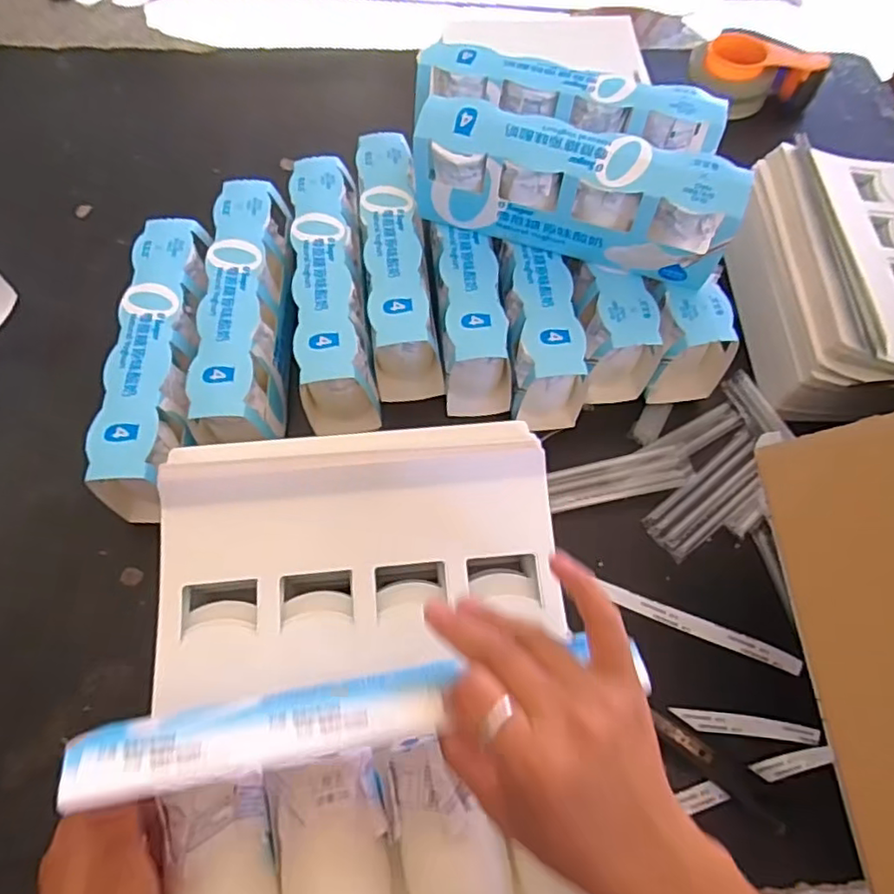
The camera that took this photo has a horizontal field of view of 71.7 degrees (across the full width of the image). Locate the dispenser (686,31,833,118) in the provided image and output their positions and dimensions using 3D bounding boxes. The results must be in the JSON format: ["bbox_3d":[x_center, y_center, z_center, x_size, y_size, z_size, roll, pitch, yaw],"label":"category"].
[{"bbox_3d":[0.400,-0.483,0.810,0.164,0.062,0.086,18,64,7],"label":"dispenser"}]

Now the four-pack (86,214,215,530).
[{"bbox_3d":[-0.256,-0.072,0.568,0.076,0.093,0.268,-2,64,-3],"label":"four-pack"}]

